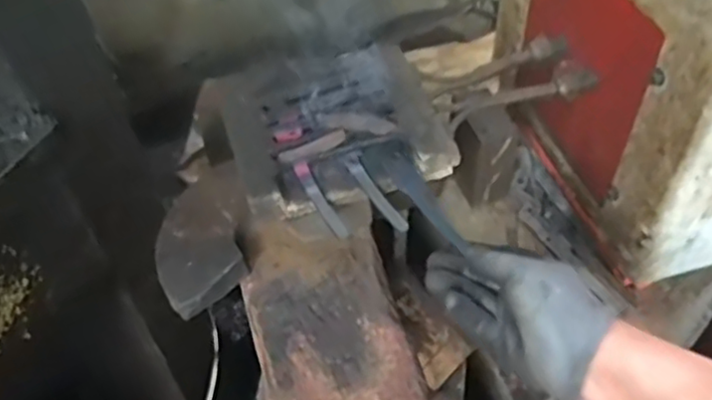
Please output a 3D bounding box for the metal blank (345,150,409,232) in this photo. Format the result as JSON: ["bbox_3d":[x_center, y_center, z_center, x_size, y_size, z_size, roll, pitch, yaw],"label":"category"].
[{"bbox_3d":[0.017,-0.006,0.541,0.015,0.007,0.092,-22,51,-16],"label":"metal blank"}]

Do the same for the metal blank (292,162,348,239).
[{"bbox_3d":[-0.028,0.000,0.538,0.012,0.010,0.083,-22,51,-16],"label":"metal blank"}]

